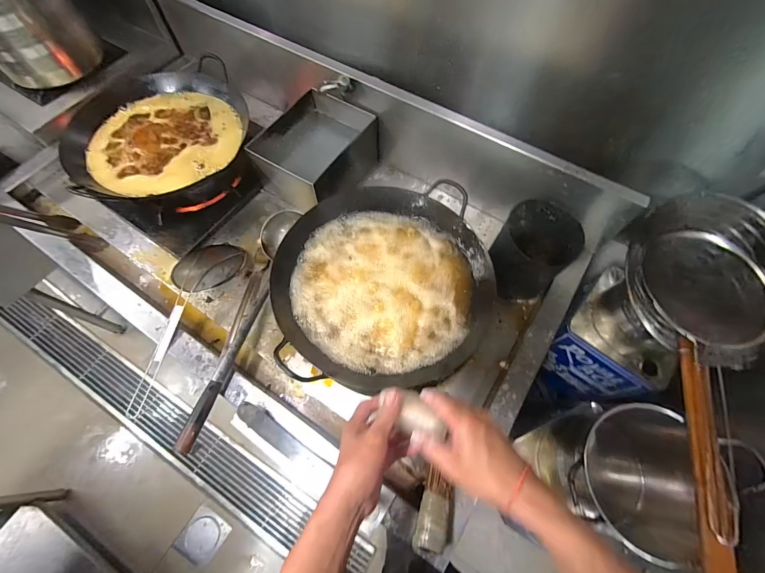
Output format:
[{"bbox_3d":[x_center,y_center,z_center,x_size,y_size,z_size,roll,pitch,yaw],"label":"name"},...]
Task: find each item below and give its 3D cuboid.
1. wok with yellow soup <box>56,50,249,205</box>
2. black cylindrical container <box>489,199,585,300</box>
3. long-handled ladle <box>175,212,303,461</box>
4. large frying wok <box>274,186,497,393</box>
[{"bbox_3d":[-0.574,-0.385,0.883,0.422,0.109,0.417,0,64,-1],"label":"wok with yellow soup"},{"bbox_3d":[0.329,-0.072,0.741,0.156,0.138,0.164,0,64,-1],"label":"black cylindrical container"},{"bbox_3d":[-0.299,0.058,0.725,0.090,0.070,0.547,13,65,5],"label":"long-handled ladle"},{"bbox_3d":[0.004,-0.005,0.717,0.430,0.120,0.426,-5,65,-3],"label":"large frying wok"}]

